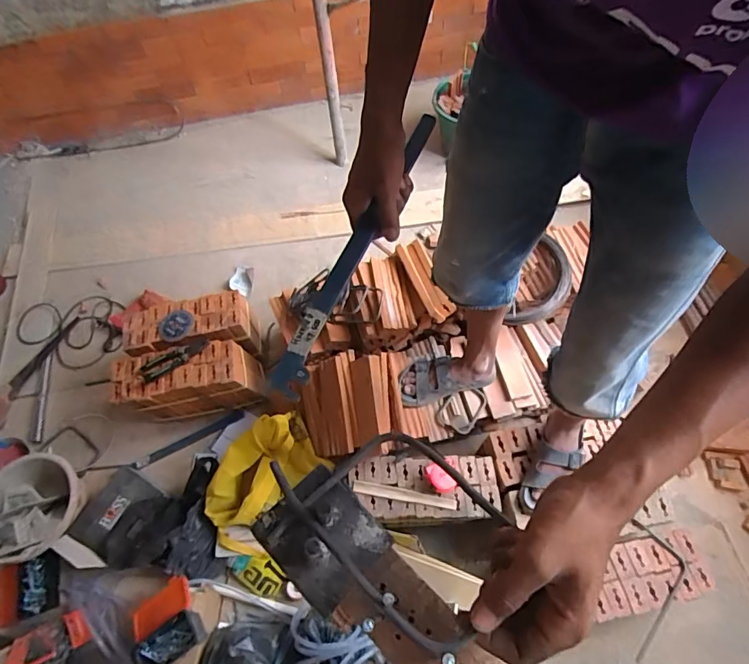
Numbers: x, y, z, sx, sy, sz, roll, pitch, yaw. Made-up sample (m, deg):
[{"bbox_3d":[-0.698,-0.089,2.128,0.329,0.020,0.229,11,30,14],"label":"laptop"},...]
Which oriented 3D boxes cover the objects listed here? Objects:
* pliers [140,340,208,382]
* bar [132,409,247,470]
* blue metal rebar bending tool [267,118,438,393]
[{"bbox_3d":[-0.543,0.076,1.272,0.188,0.014,0.056,-27,64,-10],"label":"pliers"},{"bbox_3d":[-0.559,0.322,1.421,0.336,0.019,0.033,-26,63,-11],"label":"bar"},{"bbox_3d":[-0.013,-0.102,0.513,0.031,0.020,0.379,21,68,14],"label":"blue metal rebar bending tool"}]

